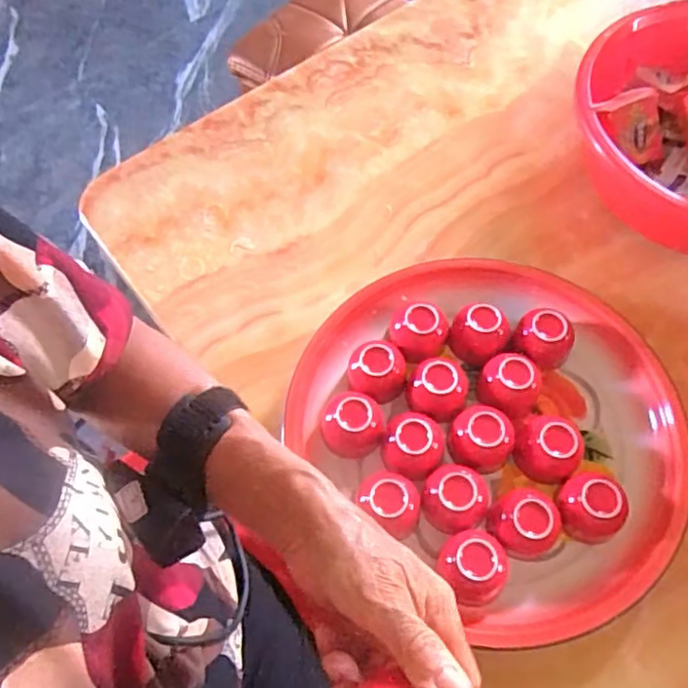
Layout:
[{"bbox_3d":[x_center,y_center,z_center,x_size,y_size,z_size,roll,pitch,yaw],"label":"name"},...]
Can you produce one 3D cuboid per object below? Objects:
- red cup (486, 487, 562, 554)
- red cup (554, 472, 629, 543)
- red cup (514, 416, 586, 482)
[{"bbox_3d":[0.144,0.142,0.507,0.051,0.044,0.049,-1,63,2],"label":"red cup"},{"bbox_3d":[0.199,0.131,0.514,0.048,0.041,0.047,-1,63,2],"label":"red cup"},{"bbox_3d":[0.171,0.087,0.534,0.058,0.045,0.055,-1,63,2],"label":"red cup"}]

